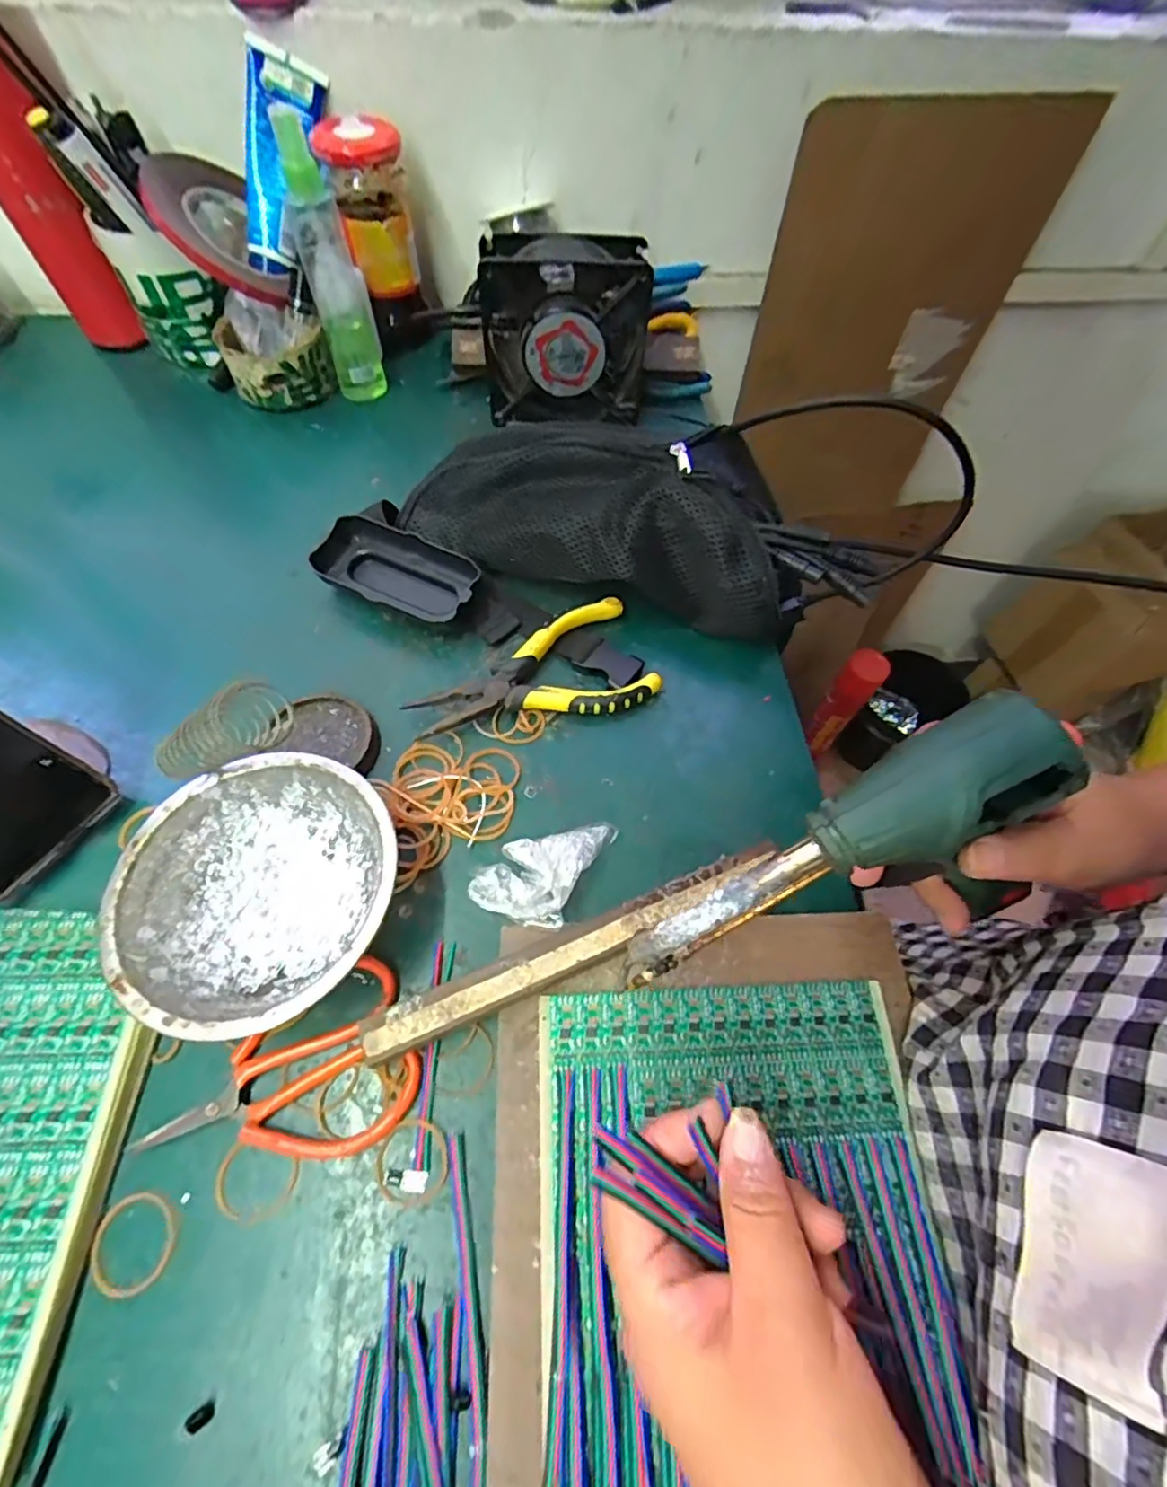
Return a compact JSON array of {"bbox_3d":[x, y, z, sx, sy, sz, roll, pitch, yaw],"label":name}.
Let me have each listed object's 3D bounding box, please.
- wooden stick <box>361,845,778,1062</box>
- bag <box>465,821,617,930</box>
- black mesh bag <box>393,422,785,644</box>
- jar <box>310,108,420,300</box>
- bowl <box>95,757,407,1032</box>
[{"bbox_3d":[0.000,0.096,0.278,0.205,0.019,0.020,-20,65,-12],"label":"wooden stick"},{"bbox_3d":[-0.020,0.062,0.307,0.048,0.017,0.068,27,65,11],"label":"bag"},{"bbox_3d":[0.014,-0.148,0.380,0.256,0.076,0.085,16,61,5],"label":"black mesh bag"},{"bbox_3d":[-0.170,-0.429,0.472,0.057,0.095,0.057,-25,66,-14],"label":"jar"},{"bbox_3d":[-0.151,0.070,0.284,0.123,0.044,0.122,1,63,-2],"label":"bowl"}]

